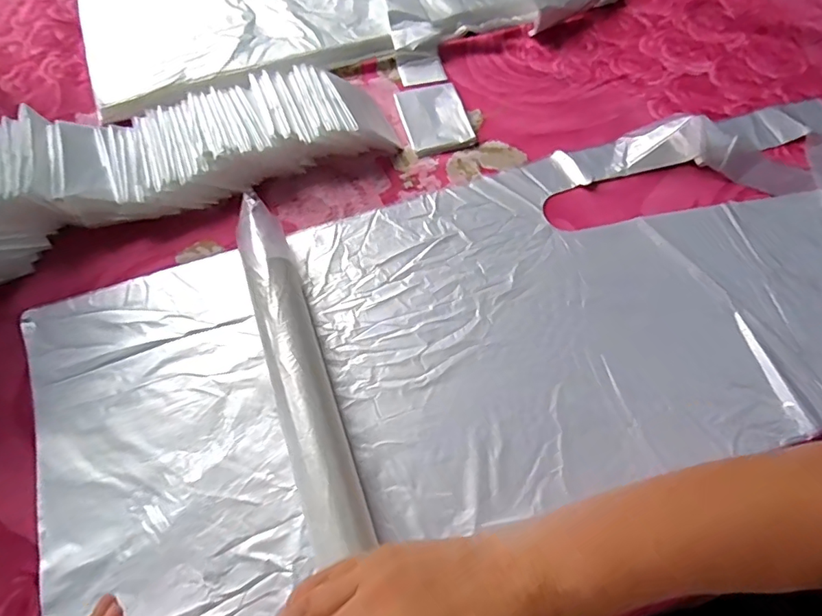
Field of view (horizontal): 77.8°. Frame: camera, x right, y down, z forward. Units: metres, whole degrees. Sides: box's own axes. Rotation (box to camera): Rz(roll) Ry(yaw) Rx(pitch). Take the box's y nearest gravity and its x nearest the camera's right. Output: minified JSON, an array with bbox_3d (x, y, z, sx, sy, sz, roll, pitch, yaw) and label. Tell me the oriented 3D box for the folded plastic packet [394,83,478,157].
[{"bbox_3d":[0.023,-0.196,0.520,0.063,0.010,0.087,-14,64,-7],"label":"folded plastic packet"}]

